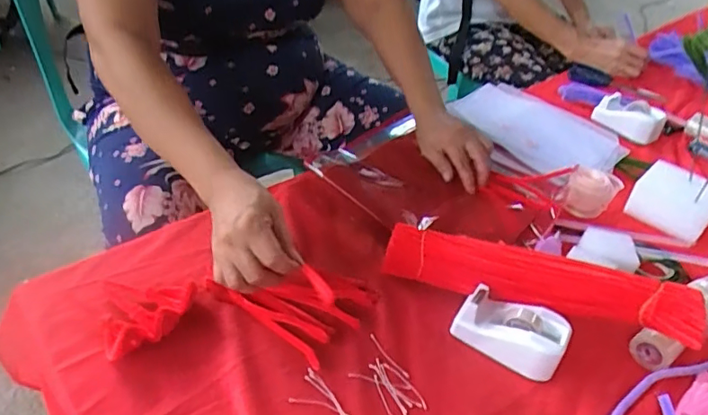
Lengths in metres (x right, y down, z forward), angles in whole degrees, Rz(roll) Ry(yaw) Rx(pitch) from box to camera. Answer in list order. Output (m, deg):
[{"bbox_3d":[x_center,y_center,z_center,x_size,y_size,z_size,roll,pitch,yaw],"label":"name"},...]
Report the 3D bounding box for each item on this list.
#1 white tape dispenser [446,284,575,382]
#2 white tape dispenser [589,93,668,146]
[{"bbox_3d":[0.146,0.116,0.505,0.100,0.044,0.050,23,42,21],"label":"white tape dispenser"},{"bbox_3d":[0.436,-0.144,0.855,0.054,0.039,0.106,-22,46,-30],"label":"white tape dispenser"}]

